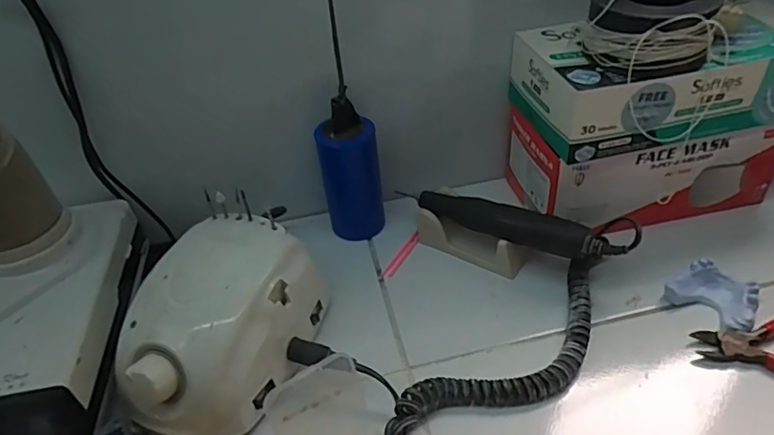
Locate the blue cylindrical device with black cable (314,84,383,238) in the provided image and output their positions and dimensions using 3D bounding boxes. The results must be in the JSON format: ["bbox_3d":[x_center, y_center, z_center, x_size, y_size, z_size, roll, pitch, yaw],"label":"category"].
[{"bbox_3d":[-0.033,-0.038,0.468,0.047,0.125,0.042,6,41,14],"label":"blue cylindrical device with black cable"}]

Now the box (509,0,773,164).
[{"bbox_3d":[0.217,-0.112,0.428,0.206,0.064,0.113,-13,40,-9],"label":"box"}]

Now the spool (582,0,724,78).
[{"bbox_3d":[0.182,-0.135,0.380,0.080,0.046,0.075,9,41,17],"label":"spool"}]

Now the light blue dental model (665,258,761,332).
[{"bbox_3d":[0.239,0.055,0.393,0.040,0.020,0.055,-31,46,-28],"label":"light blue dental model"}]

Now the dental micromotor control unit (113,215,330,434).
[{"bbox_3d":[-0.109,0.074,0.365,0.099,0.083,0.139,5,40,13],"label":"dental micromotor control unit"}]

